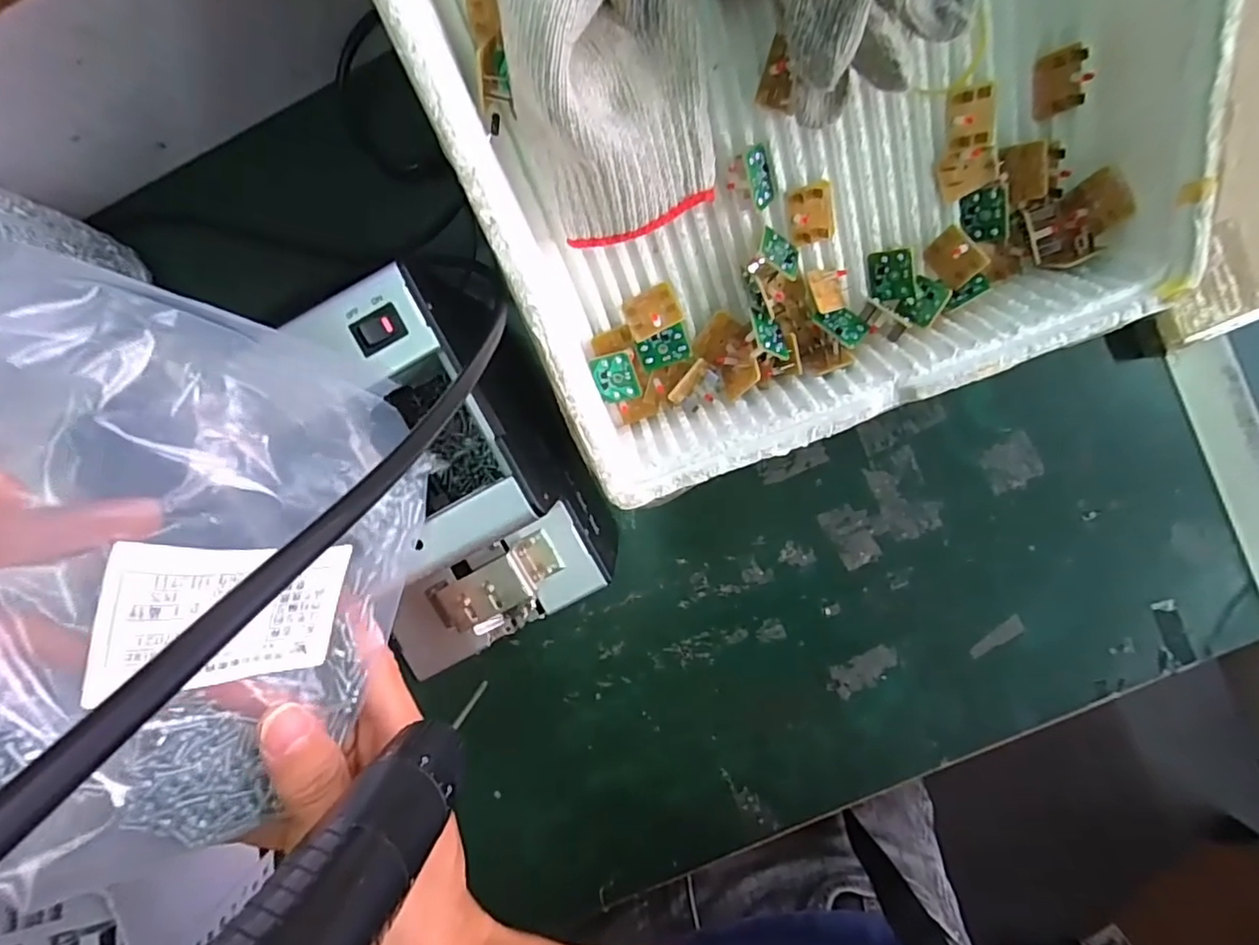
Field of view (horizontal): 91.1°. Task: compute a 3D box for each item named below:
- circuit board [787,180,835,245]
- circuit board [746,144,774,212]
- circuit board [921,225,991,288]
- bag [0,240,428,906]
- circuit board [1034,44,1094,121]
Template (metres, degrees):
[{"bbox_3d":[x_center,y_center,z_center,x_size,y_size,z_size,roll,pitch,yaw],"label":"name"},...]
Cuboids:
[{"bbox_3d":[0.099,-0.138,0.332,0.025,0.008,0.030,-17,120,-2],"label":"circuit board"},{"bbox_3d":[0.066,-0.152,0.319,0.020,0.007,0.029,-41,127,-31],"label":"circuit board"},{"bbox_3d":[0.182,-0.119,0.345,0.029,0.004,0.023,53,141,15],"label":"circuit board"},{"bbox_3d":[-0.147,0.039,0.193,0.026,0.174,0.180,14,91,31],"label":"bag"},{"bbox_3d":[0.219,-0.198,0.314,0.023,0.006,0.028,-6,122,25],"label":"circuit board"}]

